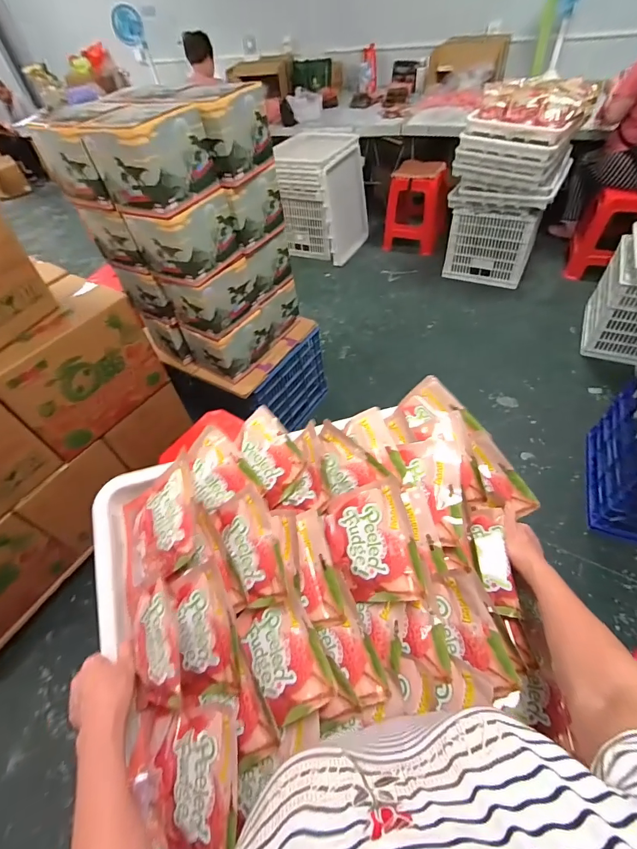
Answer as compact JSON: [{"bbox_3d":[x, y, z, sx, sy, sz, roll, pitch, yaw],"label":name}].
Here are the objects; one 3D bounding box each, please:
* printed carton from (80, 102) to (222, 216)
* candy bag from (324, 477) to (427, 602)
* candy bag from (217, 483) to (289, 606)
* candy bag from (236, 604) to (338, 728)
[{"bbox_3d":[-0.450,-0.738,1.075,0.234,0.205,0.236,24,57,23],"label":"printed carton"},{"bbox_3d":[0.073,0.161,0.526,0.116,0.011,0.150,-24,64,23],"label":"candy bag"},{"bbox_3d":[-0.091,0.163,0.529,0.086,0.020,0.142,-31,68,20],"label":"candy bag"},{"bbox_3d":[-0.045,0.280,0.478,0.094,0.012,0.145,-44,48,0],"label":"candy bag"}]

